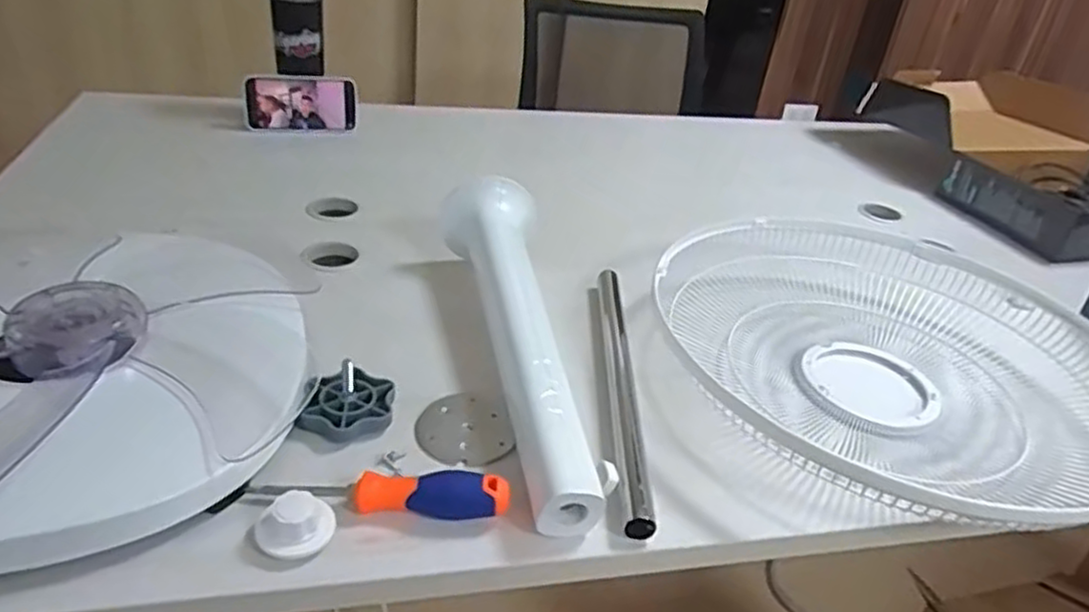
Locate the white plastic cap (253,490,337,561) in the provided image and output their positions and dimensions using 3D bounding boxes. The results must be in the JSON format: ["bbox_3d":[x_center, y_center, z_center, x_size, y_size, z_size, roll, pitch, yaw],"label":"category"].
[{"bbox_3d":[-0.167,0.148,0.498,0.049,0.031,0.040,-17,40,-33],"label":"white plastic cap"}]

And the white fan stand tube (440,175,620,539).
[{"bbox_3d":[-0.023,0.014,0.679,0.089,0.092,0.421,-2,33,-14],"label":"white fan stand tube"}]

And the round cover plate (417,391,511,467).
[{"bbox_3d":[-0.068,0.104,0.617,0.074,0.005,0.081,4,37,-3],"label":"round cover plate"}]

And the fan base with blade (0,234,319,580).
[{"bbox_3d":[-0.384,0.042,0.564,0.382,0.094,0.359,5,32,-3],"label":"fan base with blade"}]

